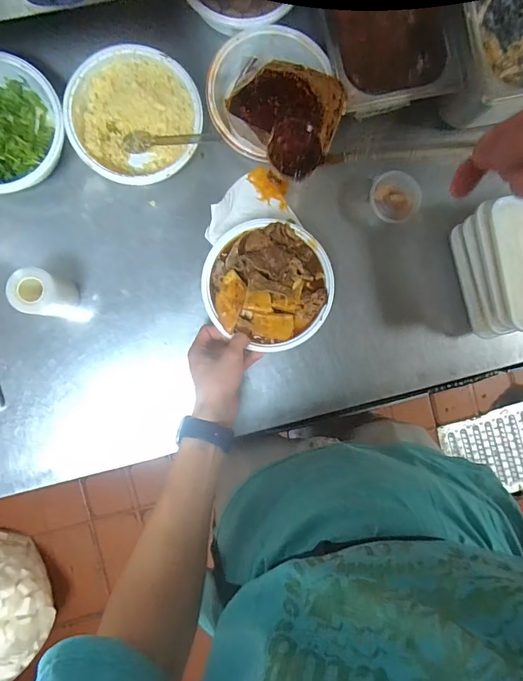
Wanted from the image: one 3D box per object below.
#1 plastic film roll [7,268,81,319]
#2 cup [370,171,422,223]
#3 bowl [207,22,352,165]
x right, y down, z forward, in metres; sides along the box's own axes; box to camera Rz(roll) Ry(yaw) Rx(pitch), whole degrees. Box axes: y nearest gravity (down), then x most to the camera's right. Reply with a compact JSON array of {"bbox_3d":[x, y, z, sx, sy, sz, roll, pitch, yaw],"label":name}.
[{"bbox_3d":[-0.272,-0.059,0.539,0.058,0.091,0.054,0,92,-3],"label":"plastic film roll"},{"bbox_3d":[0.188,-0.201,0.592,0.072,0.038,0.064,29,90,-4],"label":"cup"},{"bbox_3d":[0.017,-0.328,0.565,0.170,0.058,0.165,0,92,-3],"label":"bowl"}]

